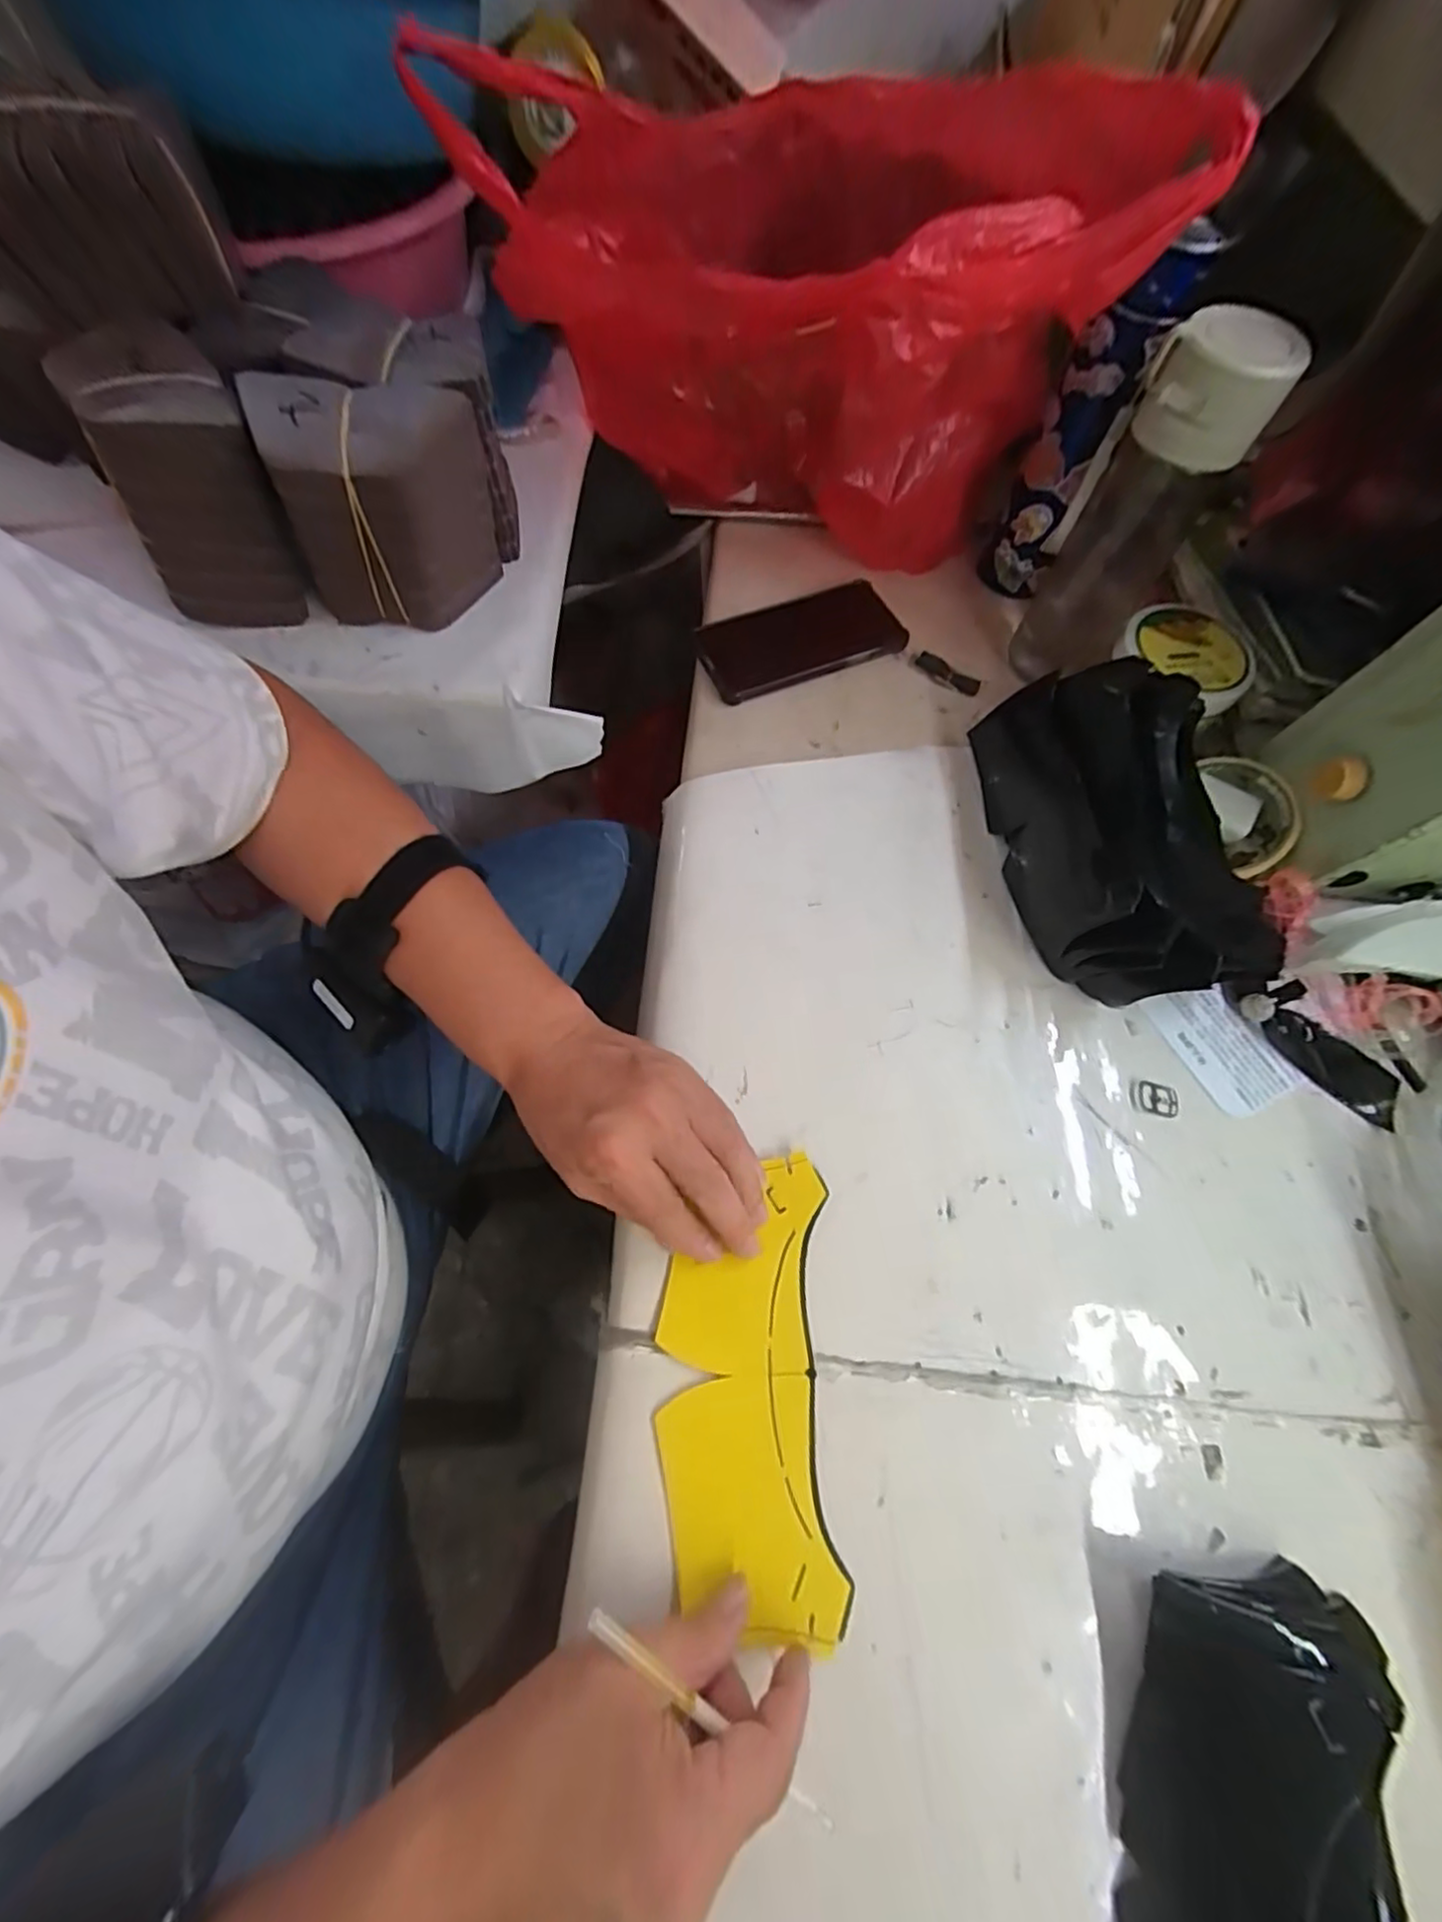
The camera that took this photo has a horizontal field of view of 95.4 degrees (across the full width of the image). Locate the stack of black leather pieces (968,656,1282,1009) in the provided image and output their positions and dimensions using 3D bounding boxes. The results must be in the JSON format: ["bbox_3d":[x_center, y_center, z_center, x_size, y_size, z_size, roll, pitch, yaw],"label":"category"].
[{"bbox_3d":[0.258,-0.086,0.430,0.111,0.092,0.227,-4,66,-5],"label":"stack of black leather pieces"}]

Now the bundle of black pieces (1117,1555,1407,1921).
[{"bbox_3d":[0.218,0.368,0.248,0.116,0.044,0.204,4,65,-1],"label":"bundle of black pieces"}]

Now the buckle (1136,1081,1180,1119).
[{"bbox_3d":[0.269,0.085,0.403,0.026,0.004,0.021,11,65,2],"label":"buckle"}]

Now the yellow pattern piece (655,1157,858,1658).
[{"bbox_3d":[0.014,0.206,0.329,0.087,0.008,0.202,4,67,-1],"label":"yellow pattern piece"}]

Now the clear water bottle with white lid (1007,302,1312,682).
[{"bbox_3d":[0.291,-0.308,0.469,0.074,0.225,0.072,36,69,13],"label":"clear water bottle with white lid"}]

